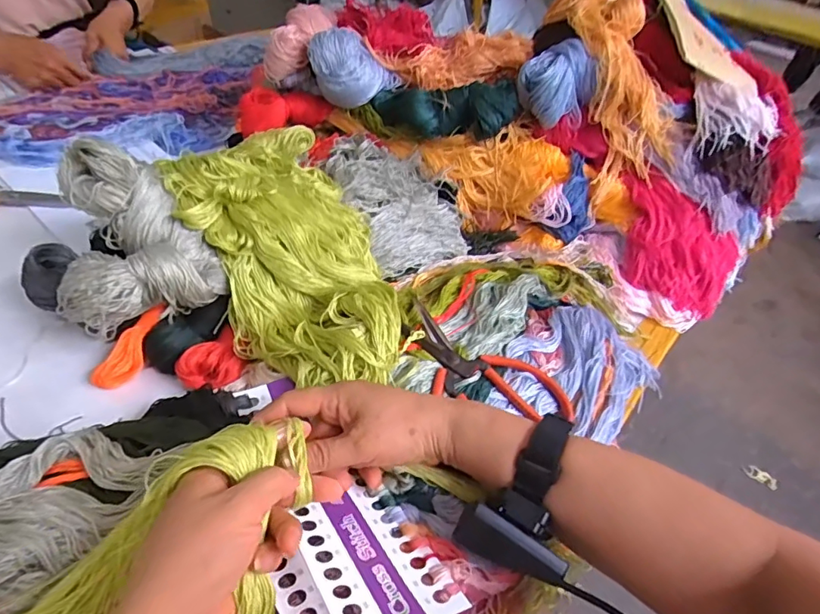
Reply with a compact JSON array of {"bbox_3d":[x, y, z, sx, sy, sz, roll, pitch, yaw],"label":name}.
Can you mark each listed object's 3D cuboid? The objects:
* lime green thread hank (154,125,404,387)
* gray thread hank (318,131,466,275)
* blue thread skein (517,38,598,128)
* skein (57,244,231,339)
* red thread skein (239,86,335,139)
[{"bbox_3d":[-0.111,-0.058,0.519,0.182,0.099,0.350,-25,52,-30],"label":"lime green thread hank"},{"bbox_3d":[-0.024,-0.143,0.649,0.141,0.079,0.190,-20,50,-26],"label":"gray thread hank"},{"bbox_3d":[0.190,-0.294,0.655,0.060,0.086,0.079,-24,52,-29],"label":"blue thread skein"},{"bbox_3d":[-0.250,-0.023,0.473,0.134,0.065,0.058,-20,50,-26],"label":"skein"},{"bbox_3d":[-0.187,-0.292,0.743,0.131,0.046,0.060,-15,48,-23],"label":"red thread skein"}]

